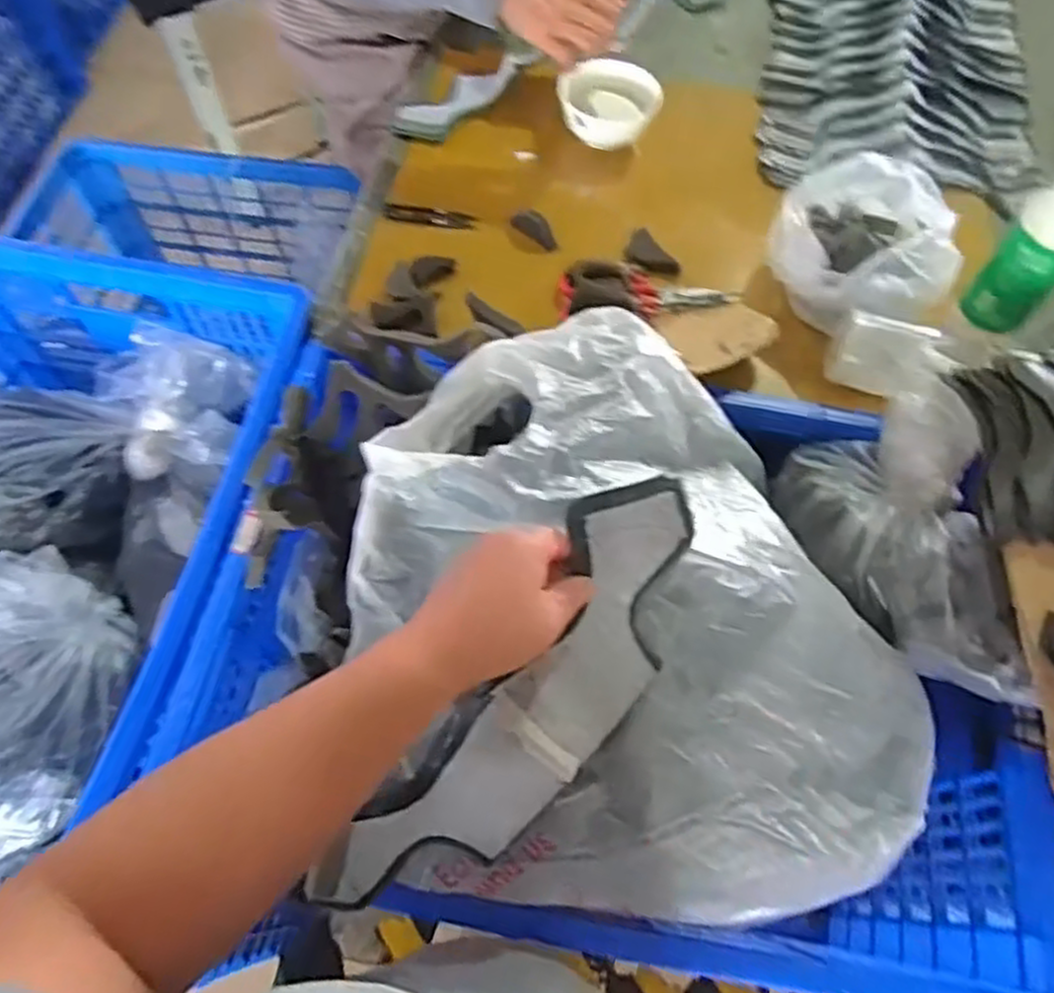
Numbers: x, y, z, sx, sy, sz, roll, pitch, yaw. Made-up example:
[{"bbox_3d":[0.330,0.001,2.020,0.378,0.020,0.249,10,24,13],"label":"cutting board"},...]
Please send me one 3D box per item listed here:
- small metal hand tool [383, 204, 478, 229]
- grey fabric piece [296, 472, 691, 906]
[{"bbox_3d":[-0.109,-0.317,0.850,0.104,0.006,0.026,5,63,1],"label":"small metal hand tool"},{"bbox_3d":[-0.001,0.138,0.469,0.092,0.039,0.330,37,89,16],"label":"grey fabric piece"}]

